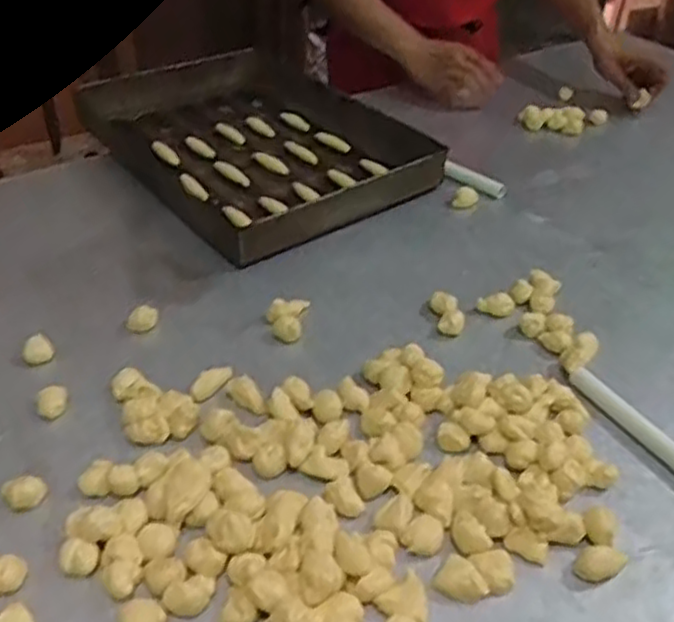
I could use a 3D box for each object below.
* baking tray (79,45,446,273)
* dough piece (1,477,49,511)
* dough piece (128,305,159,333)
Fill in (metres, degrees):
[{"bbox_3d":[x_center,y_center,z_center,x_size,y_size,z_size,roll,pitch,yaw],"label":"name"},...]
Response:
[{"bbox_3d":[-0.148,-0.290,1.110,0.402,0.064,0.630,-22,44,-26],"label":"baking tray"},{"bbox_3d":[-0.261,0.152,0.589,0.032,0.021,0.025,-23,44,-27],"label":"dough piece"},{"bbox_3d":[-0.214,0.009,0.773,0.033,0.026,0.020,-14,41,-17],"label":"dough piece"}]

